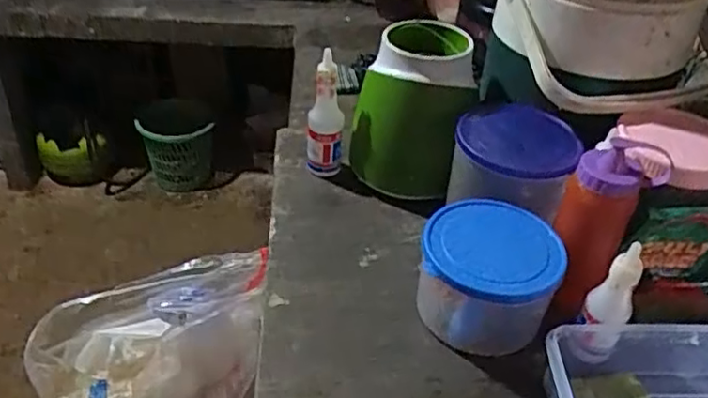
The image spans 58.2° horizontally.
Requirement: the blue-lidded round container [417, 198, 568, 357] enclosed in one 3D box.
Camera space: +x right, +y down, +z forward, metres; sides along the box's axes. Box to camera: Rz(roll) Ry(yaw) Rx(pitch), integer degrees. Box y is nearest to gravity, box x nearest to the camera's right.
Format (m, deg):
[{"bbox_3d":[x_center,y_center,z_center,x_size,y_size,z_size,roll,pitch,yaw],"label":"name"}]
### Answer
[{"bbox_3d":[0.135,0.078,0.652,0.132,0.111,0.118,15,40,13],"label":"blue-lidded round container"}]

